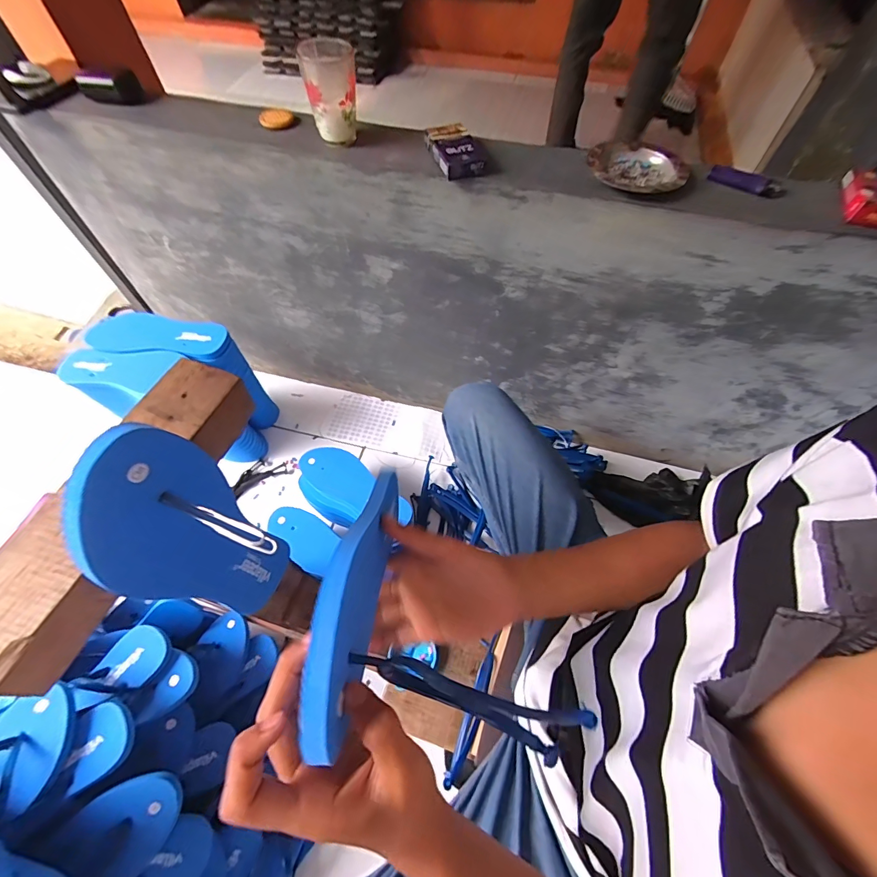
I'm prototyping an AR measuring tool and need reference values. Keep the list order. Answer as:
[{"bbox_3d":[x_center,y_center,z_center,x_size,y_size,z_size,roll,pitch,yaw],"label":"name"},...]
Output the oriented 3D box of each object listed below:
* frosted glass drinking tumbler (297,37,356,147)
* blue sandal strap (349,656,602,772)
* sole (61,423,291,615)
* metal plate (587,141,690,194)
[{"bbox_3d":[-0.137,-0.449,0.522,0.065,0.090,0.075,-9,61,-5],"label":"frosted glass drinking tumbler"},{"bbox_3d":[0.025,0.175,0.265,0.179,0.009,0.034,27,62,-12],"label":"blue sandal strap"},{"bbox_3d":[-0.170,0.075,0.297,0.027,0.223,0.088,15,62,8],"label":"sole"},{"bbox_3d":[0.245,-0.334,0.498,0.109,0.020,0.104,0,61,0],"label":"metal plate"}]

